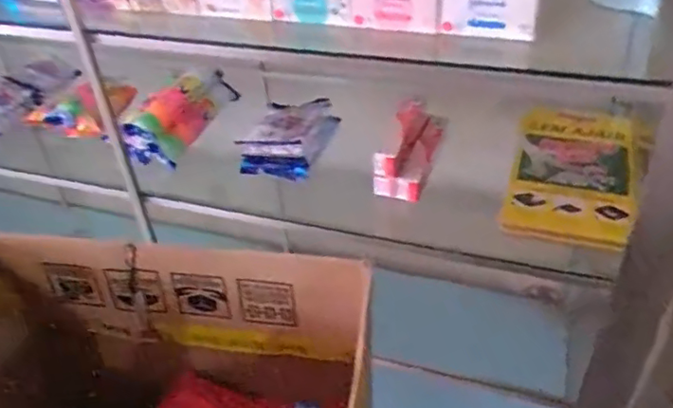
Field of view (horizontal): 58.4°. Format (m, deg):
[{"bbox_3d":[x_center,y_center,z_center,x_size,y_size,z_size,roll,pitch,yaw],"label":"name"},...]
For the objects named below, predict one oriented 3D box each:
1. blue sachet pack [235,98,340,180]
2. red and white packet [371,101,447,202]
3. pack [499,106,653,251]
[{"bbox_3d":[-0.067,-0.099,0.835,0.104,0.066,0.127,5,40,13],"label":"blue sachet pack"},{"bbox_3d":[0.101,-0.075,0.787,0.058,0.065,0.163,10,41,18],"label":"red and white packet"},{"bbox_3d":[0.294,-0.045,0.734,0.146,0.047,0.236,11,41,19],"label":"pack"}]

